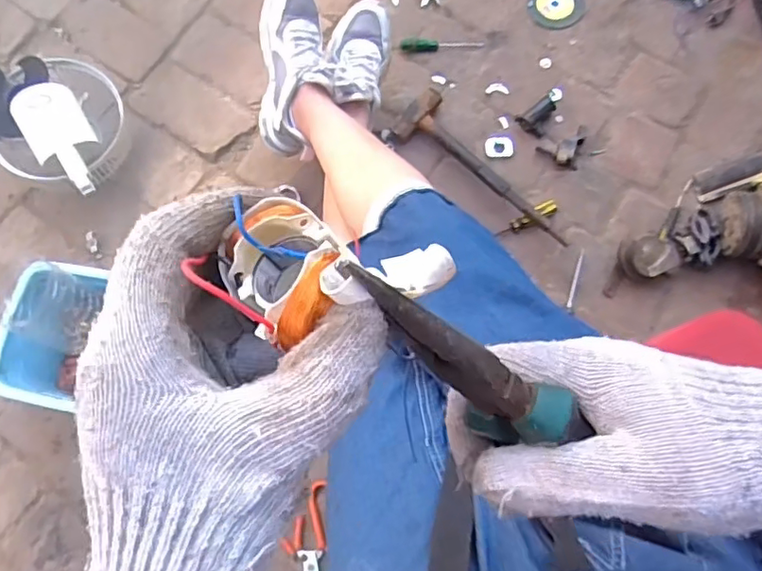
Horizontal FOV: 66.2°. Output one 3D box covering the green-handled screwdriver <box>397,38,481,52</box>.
[{"bbox_3d":[0.112,-0.439,1.065,0.150,0.016,0.022,-3,76,1],"label":"green-handled screwdriver"}]

